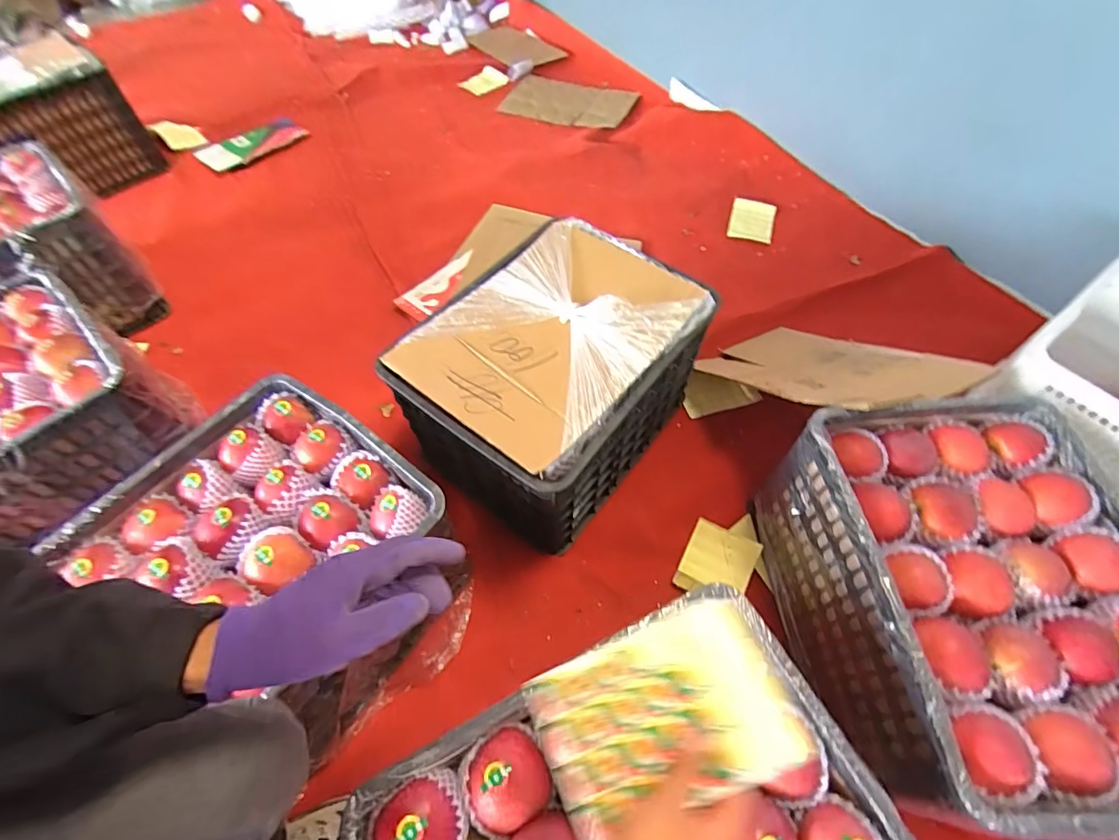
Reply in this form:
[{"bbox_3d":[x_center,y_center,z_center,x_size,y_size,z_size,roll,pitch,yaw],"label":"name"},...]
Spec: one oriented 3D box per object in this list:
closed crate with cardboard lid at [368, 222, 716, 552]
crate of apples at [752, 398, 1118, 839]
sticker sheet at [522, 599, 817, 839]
[{"bbox_3d":[-0.007,-0.077,0.927,0.368,0.281,0.481,34,64,21],"label":"closed crate with cardboard lid"},{"bbox_3d":[0.580,0.260,0.738,0.378,0.285,0.497,-4,57,-1],"label":"crate of apples"},{"bbox_3d":[0.076,0.218,0.368,0.175,0.017,0.115,-21,60,-8],"label":"sticker sheet"}]

